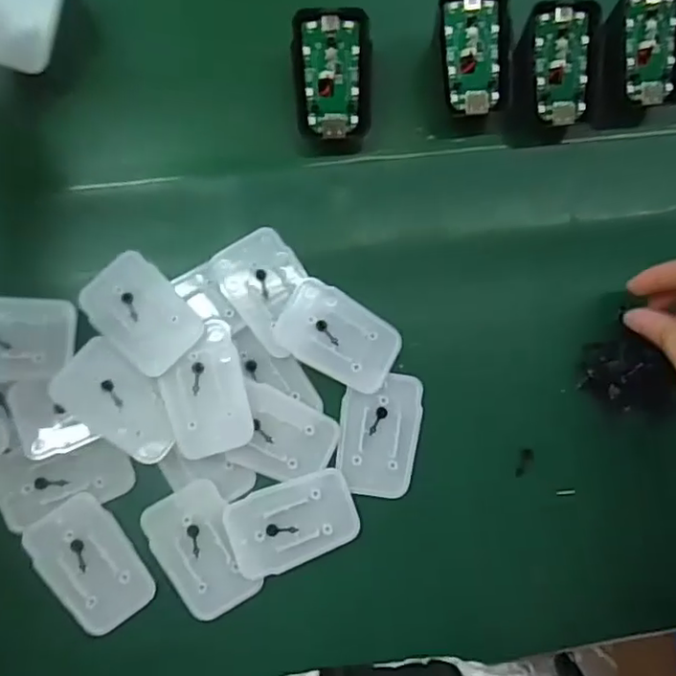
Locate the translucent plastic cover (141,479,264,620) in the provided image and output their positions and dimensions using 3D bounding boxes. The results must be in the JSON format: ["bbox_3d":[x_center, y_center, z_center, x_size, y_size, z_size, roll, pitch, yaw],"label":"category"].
[{"bbox_3d":[-0.074,0.116,0.330,0.044,0.004,0.068,-29,87,-7],"label":"translucent plastic cover"}]

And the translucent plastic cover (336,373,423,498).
[{"bbox_3d":[0.024,0.055,0.351,0.045,0.005,0.069,9,84,-3],"label":"translucent plastic cover"}]

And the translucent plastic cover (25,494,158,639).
[{"bbox_3d":[-0.132,0.122,0.326,0.043,0.007,0.068,-35,88,-7],"label":"translucent plastic cover"}]

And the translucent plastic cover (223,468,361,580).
[{"bbox_3d":[-0.025,0.102,0.335,0.069,0.005,0.045,-19,86,-6],"label":"translucent plastic cover"}]

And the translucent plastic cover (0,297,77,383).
[{"bbox_3d":[-0.174,0.001,0.328,0.064,0.008,0.045,3,84,-4],"label":"translucent plastic cover"}]

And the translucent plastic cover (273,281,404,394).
[{"bbox_3d":[0.001,-0.001,0.344,0.068,0.010,0.046,31,83,-1],"label":"translucent plastic cover"}]

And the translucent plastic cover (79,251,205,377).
[{"bbox_3d":[-0.108,-0.014,0.335,0.045,0.010,0.065,-43,89,-7],"label":"translucent plastic cover"}]

